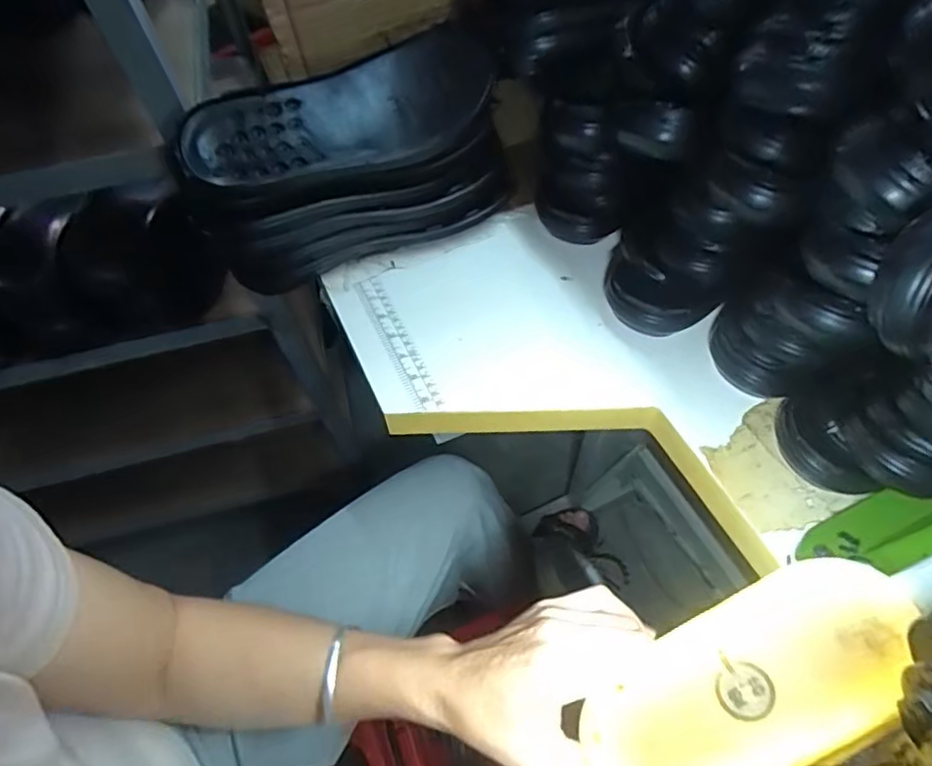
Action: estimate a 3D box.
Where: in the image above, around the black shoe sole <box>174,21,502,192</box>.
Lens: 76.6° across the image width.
[{"bbox_3d":[-0.109,-0.235,0.517,0.271,0.034,0.107,-22,82,-9],"label":"black shoe sole"}]

